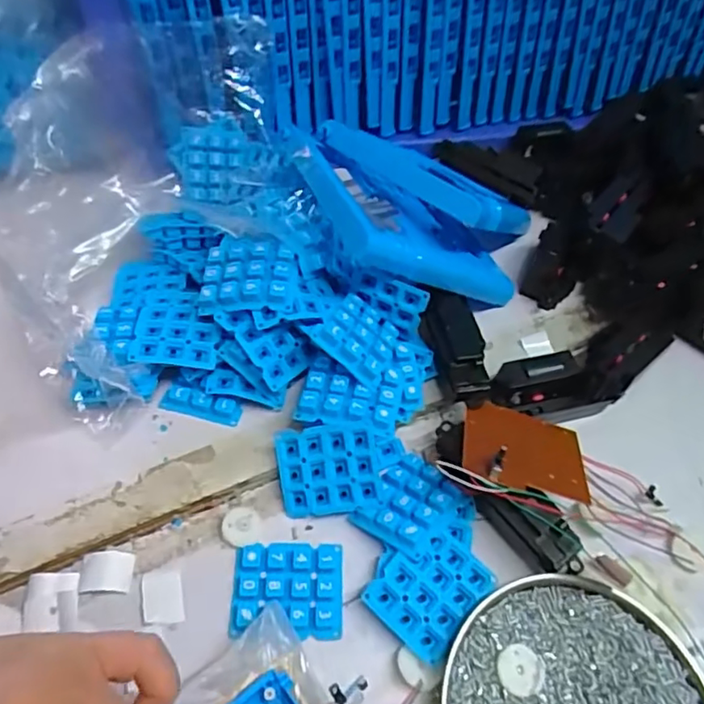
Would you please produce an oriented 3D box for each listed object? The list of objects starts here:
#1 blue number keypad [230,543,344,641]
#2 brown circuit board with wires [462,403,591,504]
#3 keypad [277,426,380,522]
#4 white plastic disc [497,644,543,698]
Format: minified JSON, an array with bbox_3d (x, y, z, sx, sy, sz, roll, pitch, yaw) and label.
[{"bbox_3d":[-0.035,0.129,0.319,0.058,0.012,0.049,1,58,-3],"label":"blue number keypad"},{"bbox_3d":[0.102,0.055,0.344,0.071,0.012,0.072,17,32,4],"label":"brown circuit board with wires"},{"bbox_3d":[-0.014,0.069,0.342,0.059,0.004,0.050,-9,89,11],"label":"keypad"},{"bbox_3d":[0.085,0.161,0.297,0.022,0.004,0.022,2,58,-3],"label":"white plastic disc"}]

